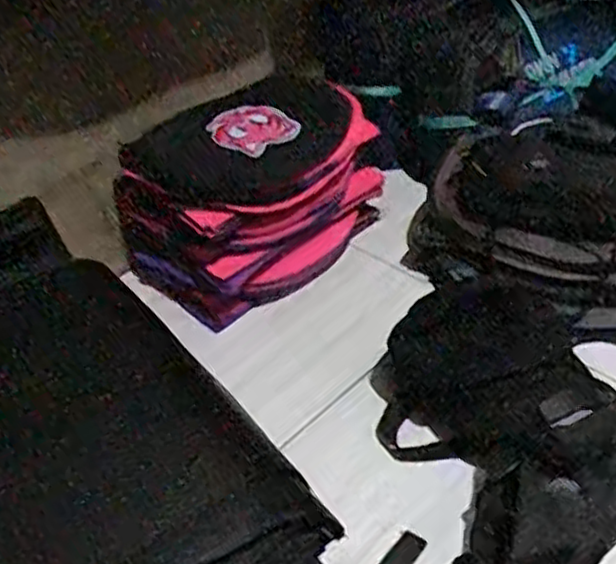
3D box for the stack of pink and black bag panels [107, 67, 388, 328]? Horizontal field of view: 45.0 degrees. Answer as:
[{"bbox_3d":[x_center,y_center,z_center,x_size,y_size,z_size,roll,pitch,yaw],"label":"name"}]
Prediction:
[{"bbox_3d":[-0.069,-0.120,1.003,0.333,0.205,0.182,-30,46,-25],"label":"stack of pink and black bag panels"}]

